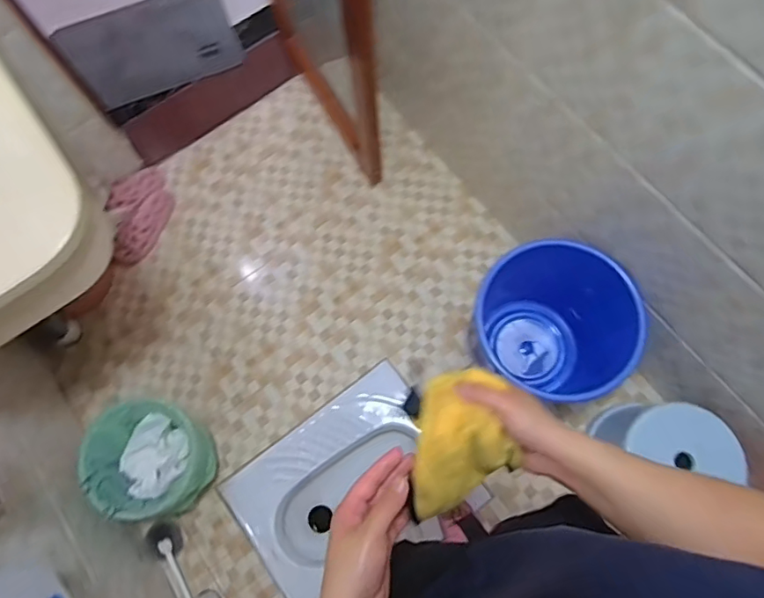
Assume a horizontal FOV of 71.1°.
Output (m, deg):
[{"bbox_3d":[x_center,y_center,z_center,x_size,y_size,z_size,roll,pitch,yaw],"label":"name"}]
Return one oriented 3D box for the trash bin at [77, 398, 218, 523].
[{"bbox_3d":[-0.568,0.404,1.352,0.272,0.239,0.274,-1,72,2],"label":"trash bin"}]

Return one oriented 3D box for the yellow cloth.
[{"bbox_3d":[0.081,0.138,0.521,0.095,0.031,0.134,0,72,2],"label":"yellow cloth"}]

